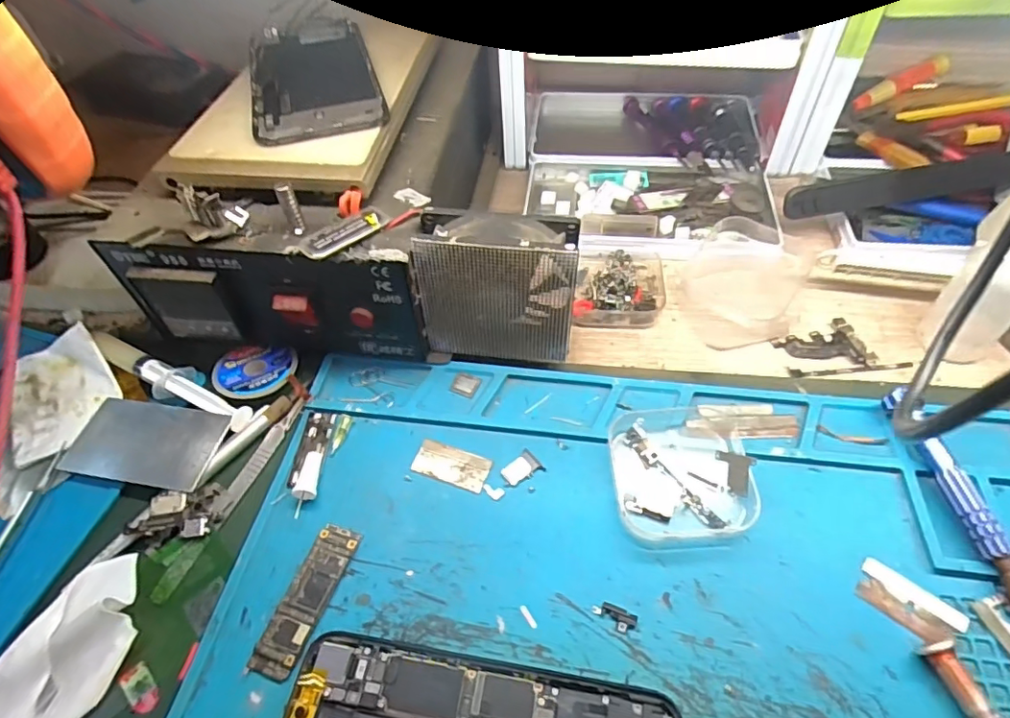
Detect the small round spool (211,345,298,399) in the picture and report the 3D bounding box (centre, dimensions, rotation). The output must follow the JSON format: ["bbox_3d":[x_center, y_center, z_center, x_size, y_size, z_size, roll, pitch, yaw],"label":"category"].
[{"bbox_3d":[-0.141,0.006,0.315,0.043,0.010,0.037,-30,56,-18],"label":"small round spool"}]

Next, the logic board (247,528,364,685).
[{"bbox_3d":[-0.087,0.103,0.243,0.019,0.004,0.064,15,55,15],"label":"logic board"}]

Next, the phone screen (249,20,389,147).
[{"bbox_3d":[-0.113,-0.168,0.326,0.069,0.010,0.145,-12,52,-11],"label":"phone screen"}]

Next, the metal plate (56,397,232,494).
[{"bbox_3d":[-0.187,0.044,0.292,0.076,0.006,0.044,7,53,9],"label":"metal plate"}]

